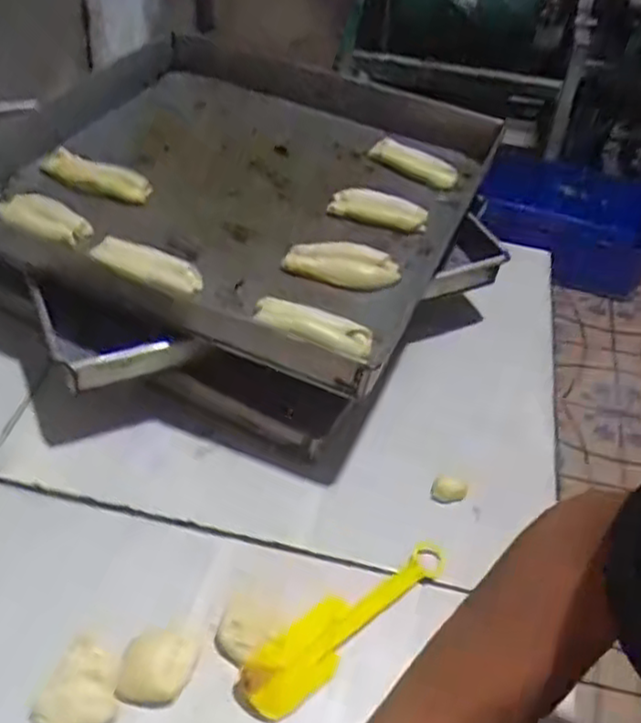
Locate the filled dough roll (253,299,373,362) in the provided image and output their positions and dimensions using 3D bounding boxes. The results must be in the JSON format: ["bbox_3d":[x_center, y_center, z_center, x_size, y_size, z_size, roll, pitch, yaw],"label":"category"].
[{"bbox_3d":[-0.007,-0.030,0.612,0.102,0.020,0.032,14,46,10],"label":"filled dough roll"}]

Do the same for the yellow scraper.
[{"bbox_3d":[0.024,0.191,0.539,0.192,0.017,0.042,-31,56,-30],"label":"yellow scraper"}]

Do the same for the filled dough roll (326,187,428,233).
[{"bbox_3d":[0.059,-0.163,0.749,0.103,0.033,0.030,19,47,14],"label":"filled dough roll"}]

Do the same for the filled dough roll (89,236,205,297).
[{"bbox_3d":[-0.158,-0.089,0.653,0.105,0.018,0.033,17,47,12],"label":"filled dough roll"}]

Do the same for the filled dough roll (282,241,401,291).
[{"bbox_3d":[0.021,-0.096,0.682,0.112,0.040,0.046,4,46,0],"label":"filled dough roll"}]

